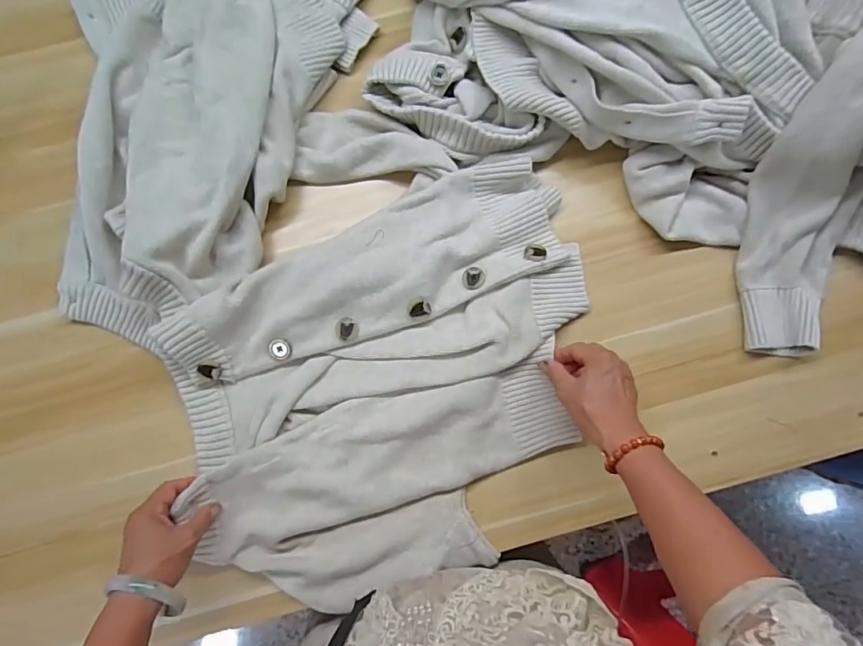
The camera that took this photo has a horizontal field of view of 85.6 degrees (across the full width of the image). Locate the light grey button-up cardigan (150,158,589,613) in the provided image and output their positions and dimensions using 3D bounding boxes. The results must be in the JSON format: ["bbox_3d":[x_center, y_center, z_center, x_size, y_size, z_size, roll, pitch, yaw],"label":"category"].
[{"bbox_3d":[-0.024,0.058,0.528,0.487,0.048,0.372,-32,84,-4],"label":"light grey button-up cardigan"}]

